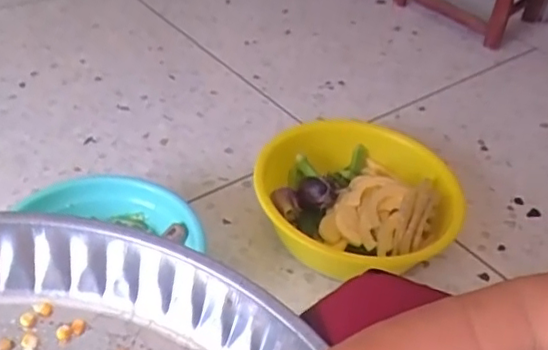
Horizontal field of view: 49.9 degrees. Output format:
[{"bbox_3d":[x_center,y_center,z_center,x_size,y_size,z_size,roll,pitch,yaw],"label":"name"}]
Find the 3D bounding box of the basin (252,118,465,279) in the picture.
[{"bbox_3d":[0.162,0.043,1.088,0.331,0.130,0.414,34,47,29],"label":"basin"}]

